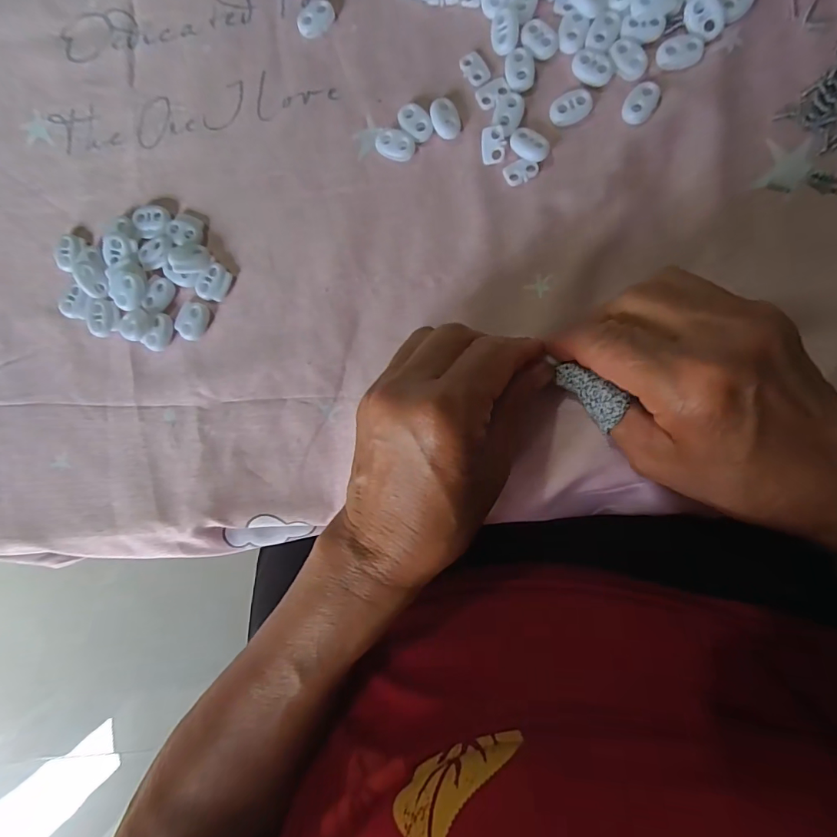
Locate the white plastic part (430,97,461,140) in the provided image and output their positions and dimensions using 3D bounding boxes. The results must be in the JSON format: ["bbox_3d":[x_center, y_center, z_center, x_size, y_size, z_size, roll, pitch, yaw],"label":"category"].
[{"bbox_3d":[0.015,-0.166,0.256,0.015,0.006,0.021,-14,88,7],"label":"white plastic part"}]

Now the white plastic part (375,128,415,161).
[{"bbox_3d":[-0.013,-0.154,0.260,0.022,0.005,0.015,24,93,6],"label":"white plastic part"}]

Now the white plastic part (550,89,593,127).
[{"bbox_3d":[0.082,-0.167,0.248,0.022,0.004,0.015,-14,88,7],"label":"white plastic part"}]

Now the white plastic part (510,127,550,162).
[{"bbox_3d":[0.061,-0.148,0.250,0.021,0.005,0.015,40,94,6],"label":"white plastic part"}]

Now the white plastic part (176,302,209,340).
[{"bbox_3d":[-0.132,-0.058,0.270,0.018,0.004,0.021,37,94,6],"label":"white plastic part"}]

